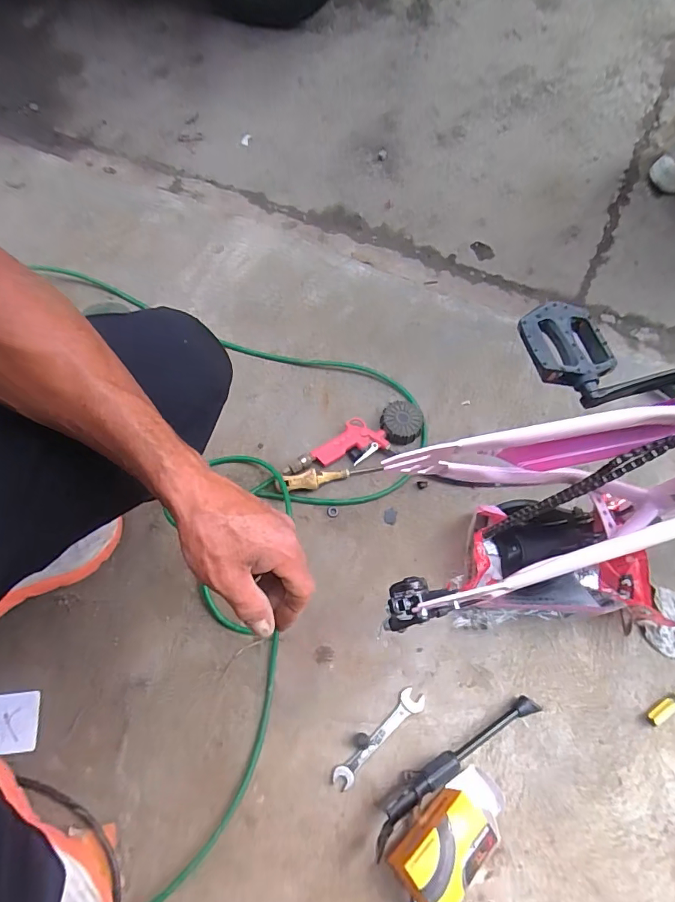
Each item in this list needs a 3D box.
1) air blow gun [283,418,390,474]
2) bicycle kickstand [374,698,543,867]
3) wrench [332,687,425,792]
[{"bbox_3d":[-0.004,0.000,0.748,0.171,0.033,0.067,-26,78,-8],"label":"air blow gun"},{"bbox_3d":[0.152,0.405,0.591,0.277,0.054,0.044,-21,77,-24],"label":"bicycle kickstand"},{"bbox_3d":[0.057,0.382,0.607,0.151,0.004,0.033,-40,80,-20],"label":"wrench"}]

